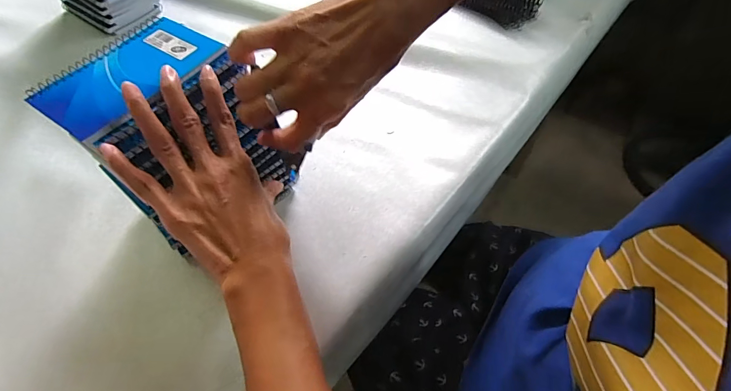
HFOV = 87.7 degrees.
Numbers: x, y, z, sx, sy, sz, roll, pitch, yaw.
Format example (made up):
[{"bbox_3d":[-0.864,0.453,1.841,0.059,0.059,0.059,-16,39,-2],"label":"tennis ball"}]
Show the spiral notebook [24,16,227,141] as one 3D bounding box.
[{"bbox_3d":[-0.191,-0.102,0.308,0.089,0.005,0.131,30,63,21],"label":"spiral notebook"}]

